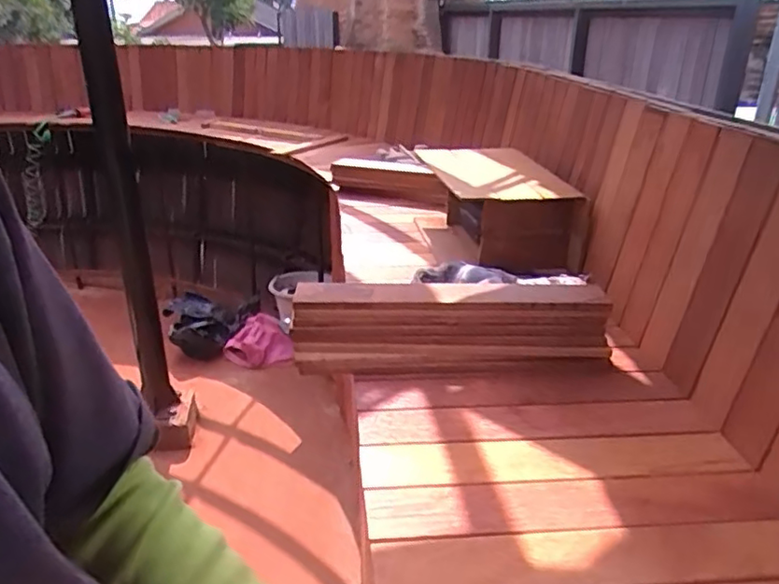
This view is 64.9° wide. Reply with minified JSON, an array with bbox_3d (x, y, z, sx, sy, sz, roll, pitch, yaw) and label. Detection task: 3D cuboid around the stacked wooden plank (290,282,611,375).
[{"bbox_3d":[0.080,0.046,0.825,0.412,0.096,0.088,-1,24,-6],"label":"stacked wooden plank"}]

